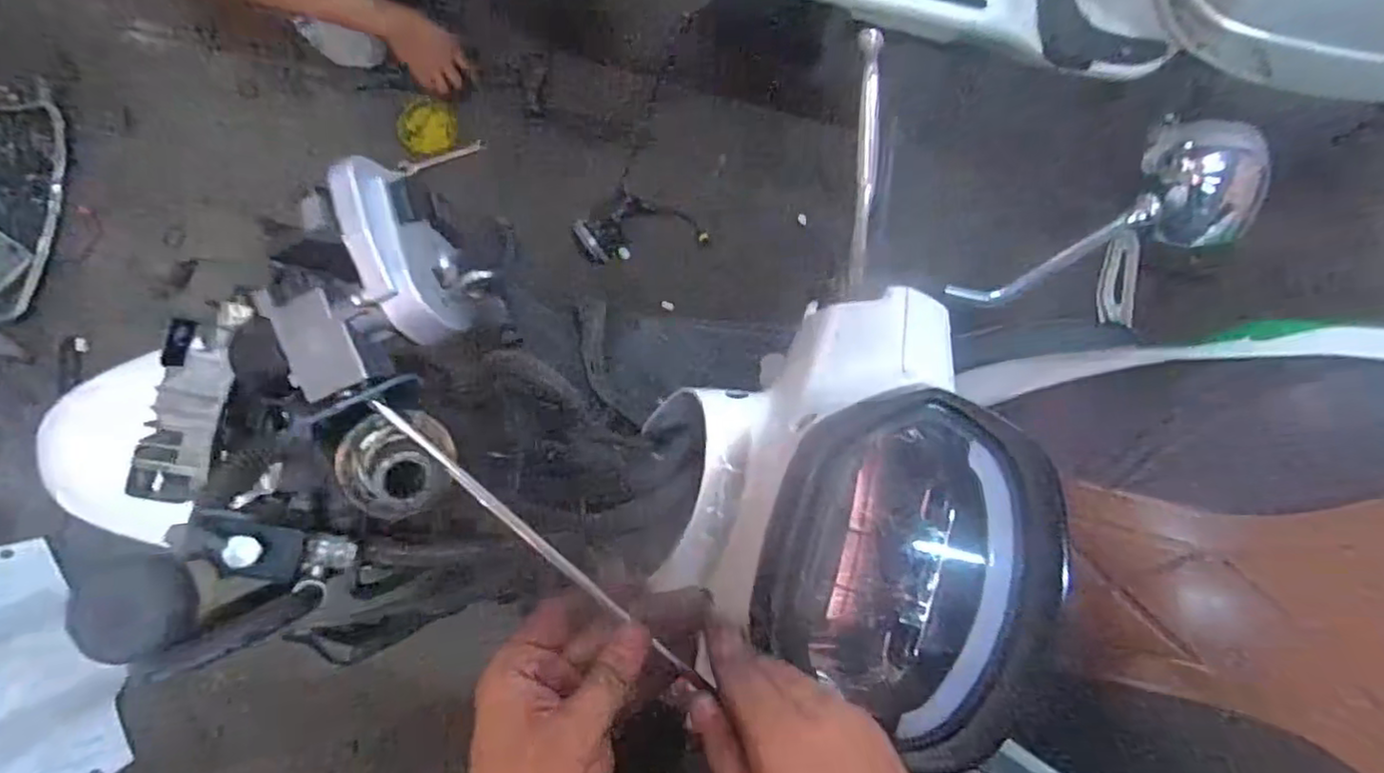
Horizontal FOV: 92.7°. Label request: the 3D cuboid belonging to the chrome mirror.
[{"bbox_3d":[0.348,-0.133,0.527,0.256,0.069,0.102,-30,85,-3],"label":"chrome mirror"}]

